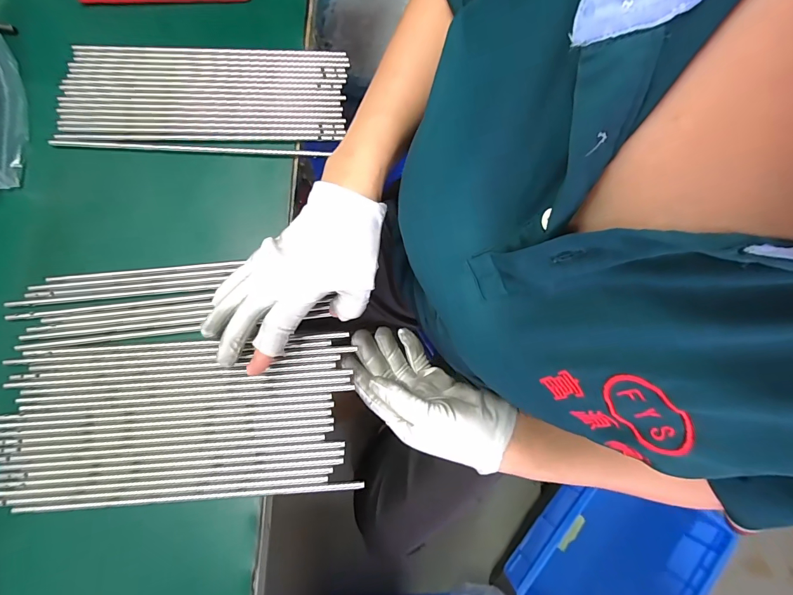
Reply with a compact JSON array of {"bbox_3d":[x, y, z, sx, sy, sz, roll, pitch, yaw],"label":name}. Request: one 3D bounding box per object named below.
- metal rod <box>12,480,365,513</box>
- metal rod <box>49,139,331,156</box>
[{"bbox_3d":[-0.150,0.148,0.286,0.247,0.009,0.006,-3,78,-5],"label":"metal rod"},{"bbox_3d":[-0.181,-0.134,0.342,0.240,0.005,0.006,2,78,-4],"label":"metal rod"}]

